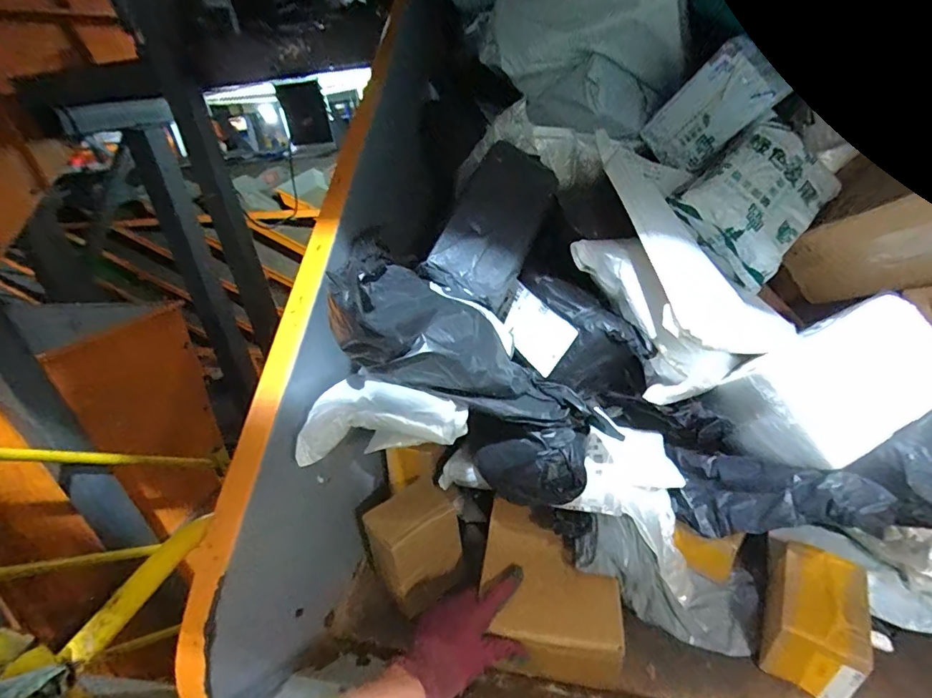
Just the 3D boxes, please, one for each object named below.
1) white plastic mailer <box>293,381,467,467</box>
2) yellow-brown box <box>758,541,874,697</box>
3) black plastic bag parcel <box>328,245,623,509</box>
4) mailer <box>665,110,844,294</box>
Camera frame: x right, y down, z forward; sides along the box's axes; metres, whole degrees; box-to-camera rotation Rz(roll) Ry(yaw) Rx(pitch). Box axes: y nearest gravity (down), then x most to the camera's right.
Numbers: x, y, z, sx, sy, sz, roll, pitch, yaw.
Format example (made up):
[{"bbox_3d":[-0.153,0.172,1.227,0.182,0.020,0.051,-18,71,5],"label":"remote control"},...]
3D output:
[{"bbox_3d":[-0.088,0.074,0.478,0.174,0.068,0.085,-9,30,-3],"label":"white plastic mailer"},{"bbox_3d":[0.402,0.307,0.549,0.090,0.089,0.133,14,36,32],"label":"yellow-brown box"},{"bbox_3d":[0.003,0.016,0.545,0.122,0.344,0.161,-41,15,30],"label":"black plastic bag parcel"},{"bbox_3d":[0.396,-0.202,0.635,0.177,0.173,0.058,-49,9,2],"label":"mailer"}]

